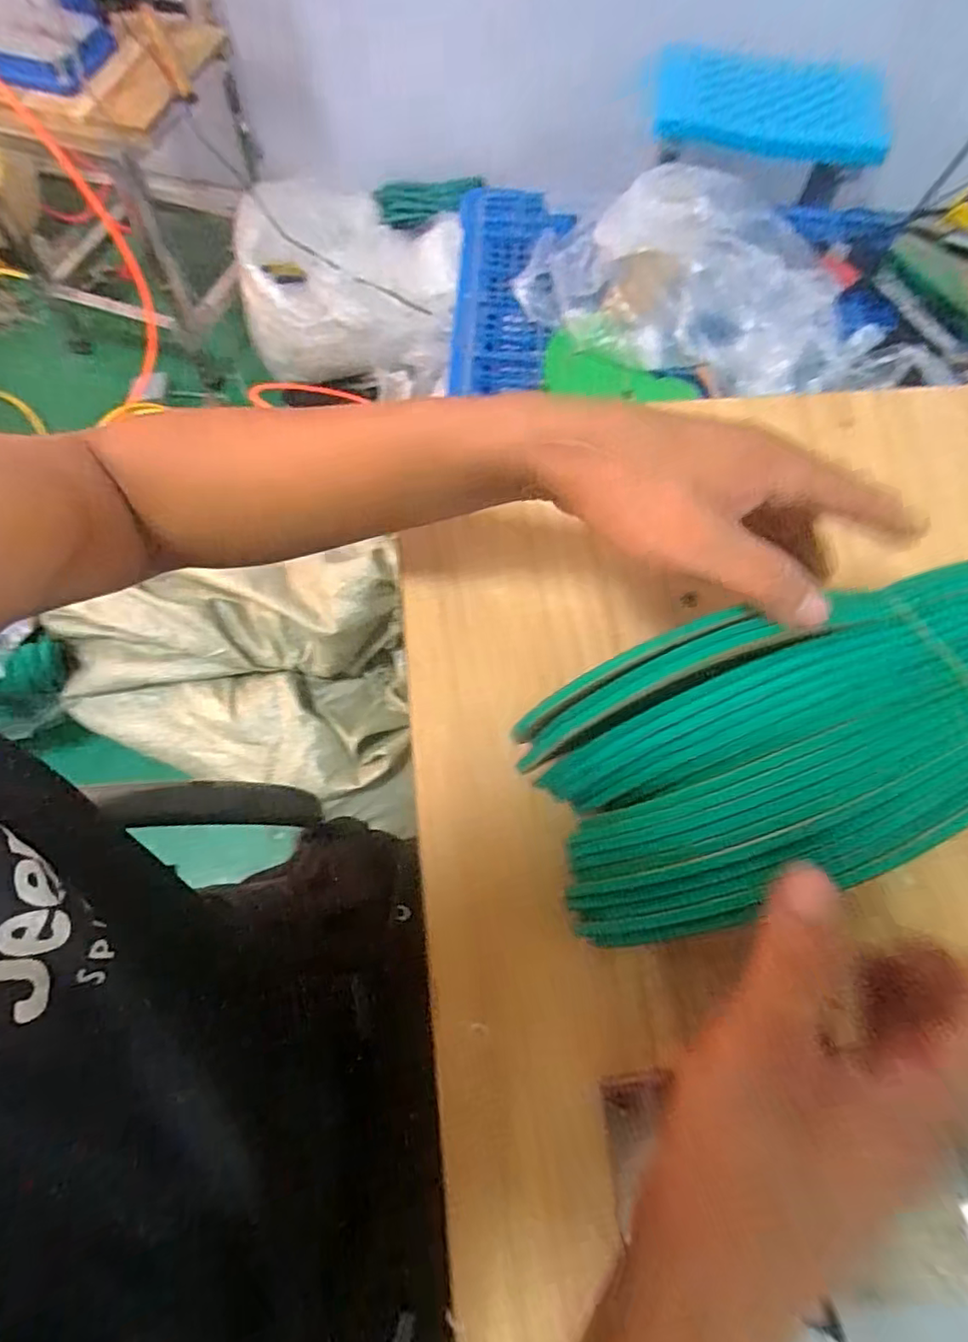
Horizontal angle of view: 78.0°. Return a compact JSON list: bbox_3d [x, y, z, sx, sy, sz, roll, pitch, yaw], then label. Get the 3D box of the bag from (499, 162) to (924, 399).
[{"bbox_3d":[0.243,-0.463,0.721,0.398,0.127,0.172,12,68,3],"label":"bag"}]

